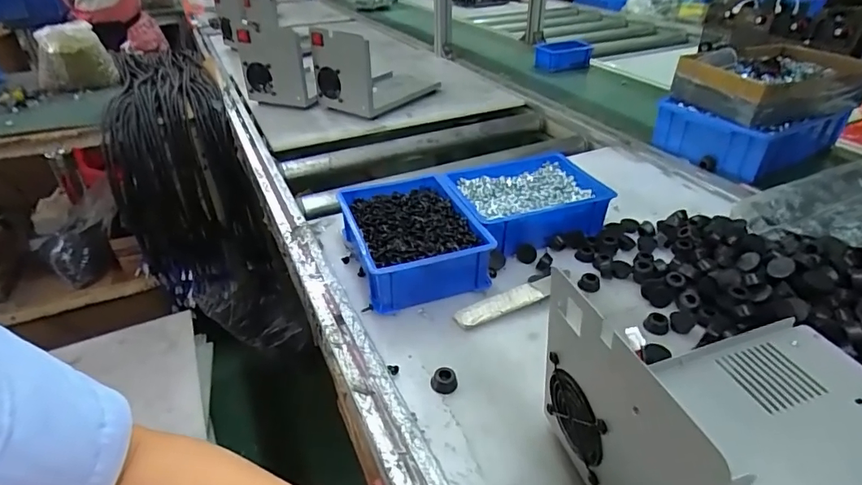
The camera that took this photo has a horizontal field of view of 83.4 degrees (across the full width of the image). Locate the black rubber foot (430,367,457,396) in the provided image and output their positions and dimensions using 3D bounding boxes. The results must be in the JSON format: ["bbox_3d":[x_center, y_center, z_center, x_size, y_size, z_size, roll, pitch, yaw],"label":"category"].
[{"bbox_3d":[0.012,0.130,0.453,0.025,0.015,0.021,0,34,3],"label":"black rubber foot"}]

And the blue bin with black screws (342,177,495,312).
[{"bbox_3d":[-0.023,-0.007,0.605,0.145,0.065,0.191,-12,35,-15],"label":"blue bin with black screws"}]

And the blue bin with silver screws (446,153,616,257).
[{"bbox_3d":[0.130,-0.055,0.669,0.193,0.061,0.156,-12,35,-14],"label":"blue bin with silver screws"}]

